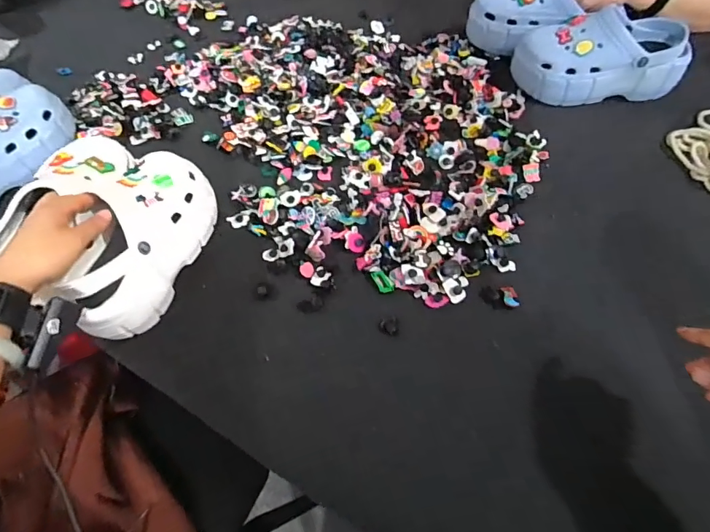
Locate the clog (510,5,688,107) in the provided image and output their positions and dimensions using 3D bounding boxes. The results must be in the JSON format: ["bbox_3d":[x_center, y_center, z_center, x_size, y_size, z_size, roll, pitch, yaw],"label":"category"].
[{"bbox_3d":[0.384,-0.326,0.665,0.241,0.091,0.106,-4,60,2],"label":"clog"}]

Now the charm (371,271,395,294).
[{"bbox_3d":[0.035,0.020,0.539,0.020,0.004,0.033,-31,74,1],"label":"charm"}]

